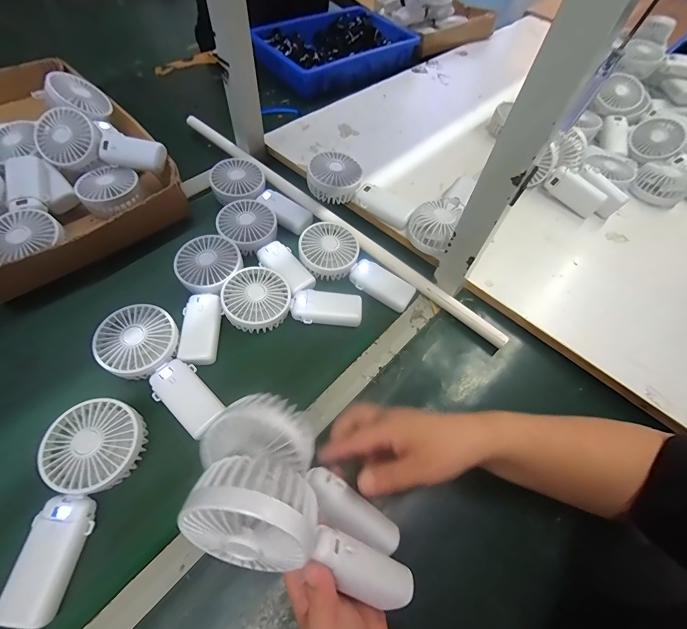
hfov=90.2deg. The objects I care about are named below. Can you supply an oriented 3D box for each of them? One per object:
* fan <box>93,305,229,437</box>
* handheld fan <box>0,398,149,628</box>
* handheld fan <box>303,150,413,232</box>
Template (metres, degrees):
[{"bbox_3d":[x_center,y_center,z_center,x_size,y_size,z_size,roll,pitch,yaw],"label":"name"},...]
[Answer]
[{"bbox_3d":[-0.213,0.063,0.404,0.174,0.042,0.083,39,64,19],"label":"fan"},{"bbox_3d":[-0.266,0.173,0.326,0.086,0.031,0.178,15,59,6],"label":"handheld fan"},{"bbox_3d":[0.031,-0.200,0.549,0.176,0.053,0.083,24,60,11],"label":"handheld fan"}]

